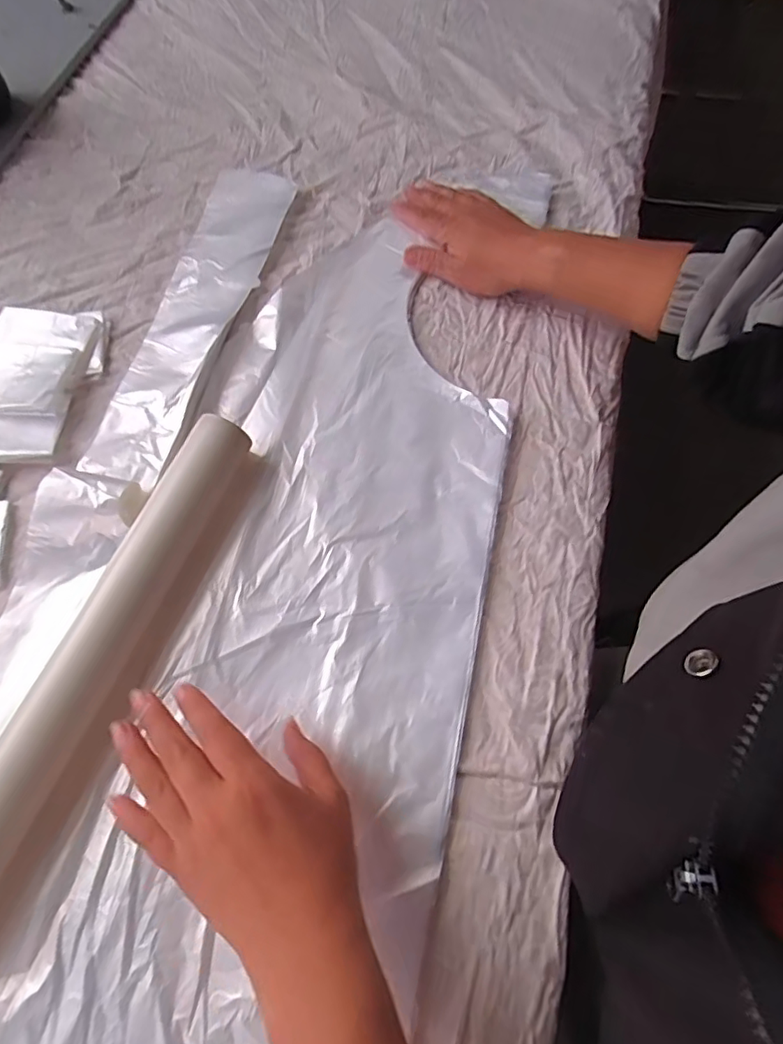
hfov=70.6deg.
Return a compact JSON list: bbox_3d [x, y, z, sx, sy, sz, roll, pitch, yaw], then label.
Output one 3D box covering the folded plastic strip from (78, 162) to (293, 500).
[{"bbox_3d":[-0.160,-0.176,0.461,0.070,0.013,0.320,12,68,5],"label":"folded plastic strip"}]

